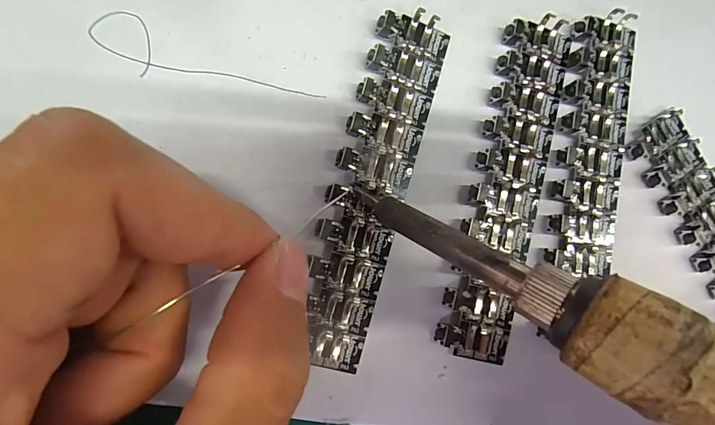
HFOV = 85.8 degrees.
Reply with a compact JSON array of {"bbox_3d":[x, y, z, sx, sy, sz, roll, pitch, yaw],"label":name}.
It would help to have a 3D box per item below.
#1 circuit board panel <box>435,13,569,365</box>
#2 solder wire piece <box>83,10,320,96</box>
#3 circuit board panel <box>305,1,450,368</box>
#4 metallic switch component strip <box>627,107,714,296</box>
[{"bbox_3d":[0.048,-0.010,0.123,0.023,0.005,0.110,14,85,-6],"label":"circuit board panel"},{"bbox_3d":[-0.044,-0.041,0.114,0.068,0.004,0.016,21,84,-5],"label":"solder wire piece"},{"bbox_3d":[0.004,-0.009,0.117,0.024,0.007,0.109,17,85,-5],"label":"circuit board panel"},{"bbox_3d":[0.122,0.007,0.129,0.025,0.004,0.085,-33,91,-7],"label":"metallic switch component strip"}]

